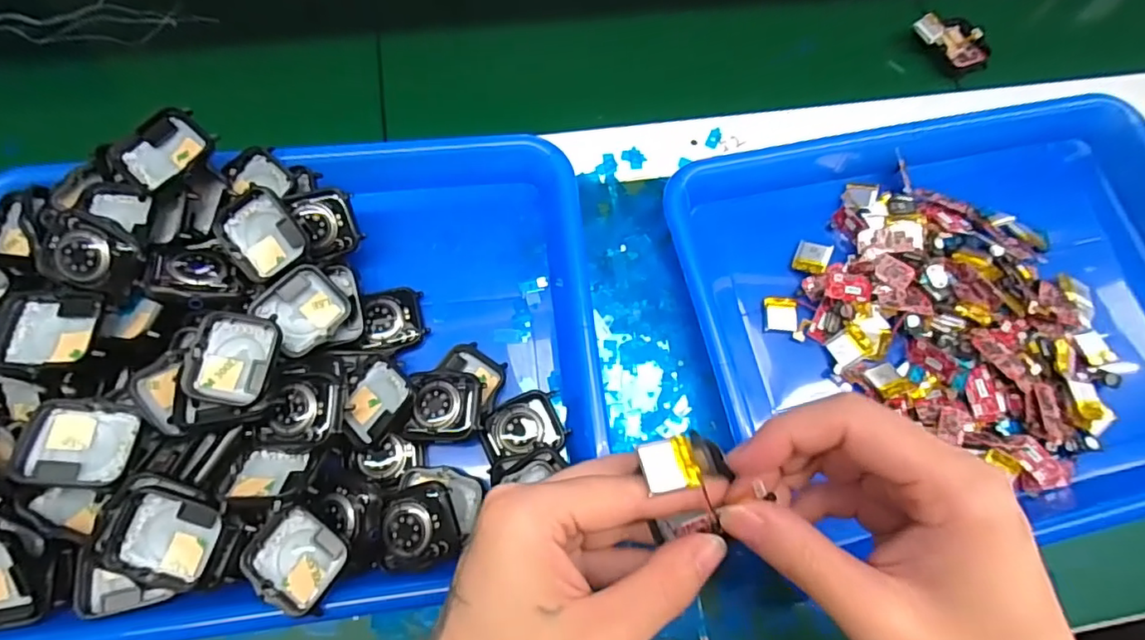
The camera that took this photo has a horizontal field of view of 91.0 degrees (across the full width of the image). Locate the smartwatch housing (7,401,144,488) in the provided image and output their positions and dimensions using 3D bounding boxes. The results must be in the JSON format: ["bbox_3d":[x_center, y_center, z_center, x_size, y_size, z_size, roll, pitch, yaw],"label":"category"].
[{"bbox_3d":[-0.220,0.055,0.253,0.042,0.010,0.037,6,62,-20],"label":"smartwatch housing"}]

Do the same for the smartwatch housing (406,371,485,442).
[{"bbox_3d":[-0.066,0.046,0.297,0.036,0.016,0.035,4,72,-1],"label":"smartwatch housing"}]

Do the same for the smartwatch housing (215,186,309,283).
[{"bbox_3d":[-0.163,-0.046,0.293,0.038,0.009,0.043,-33,95,3],"label":"smartwatch housing"}]

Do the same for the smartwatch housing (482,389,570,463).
[{"bbox_3d":[-0.026,0.057,0.301,0.045,0.016,0.033,-22,75,-9],"label":"smartwatch housing"}]

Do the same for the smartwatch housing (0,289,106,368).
[{"bbox_3d":[-0.242,0.004,0.262,0.044,0.010,0.038,0,72,-3],"label":"smartwatch housing"}]

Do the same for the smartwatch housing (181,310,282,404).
[{"bbox_3d":[-0.163,0.019,0.270,0.038,0.010,0.042,8,80,-2],"label":"smartwatch housing"}]

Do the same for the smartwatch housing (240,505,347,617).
[{"bbox_3d":[-0.127,0.110,0.260,0.043,0.010,0.036,35,74,8],"label":"smartwatch housing"}]

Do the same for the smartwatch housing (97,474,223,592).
[{"bbox_3d":[-0.182,0.094,0.250,0.046,0.010,0.038,27,78,-11],"label":"smartwatch housing"}]

